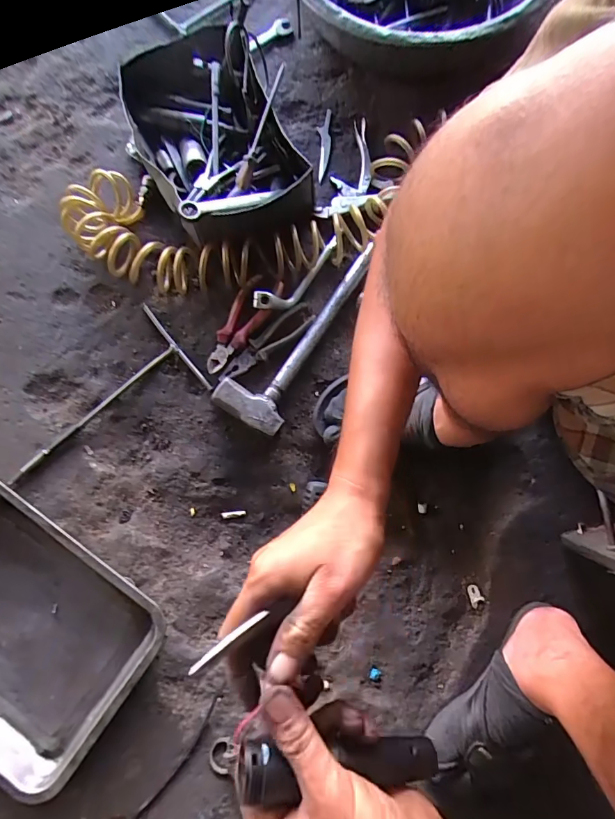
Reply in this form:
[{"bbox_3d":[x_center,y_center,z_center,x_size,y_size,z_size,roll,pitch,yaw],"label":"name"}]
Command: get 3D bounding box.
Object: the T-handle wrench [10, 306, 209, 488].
[{"bbox_3d":[-0.322,-0.005,0.662,0.311,0.013,0.164,-38,82,-8],"label":"T-handle wrench"}]

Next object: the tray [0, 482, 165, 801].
[{"bbox_3d":[-0.390,0.292,0.585,0.352,0.042,0.270,35,80,5],"label":"tray"}]

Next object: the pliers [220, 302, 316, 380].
[{"bbox_3d":[-0.061,-0.103,0.677,0.174,0.021,0.039,-42,82,-9],"label":"pliers"}]

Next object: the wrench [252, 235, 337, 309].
[{"bbox_3d":[-0.011,-0.206,0.680,0.174,0.054,0.036,-42,82,-9],"label":"wrench"}]

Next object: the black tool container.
[{"bbox_3d":[-0.141,-0.411,0.694,0.214,0.124,0.307,-27,80,-6],"label":"black tool container"}]

